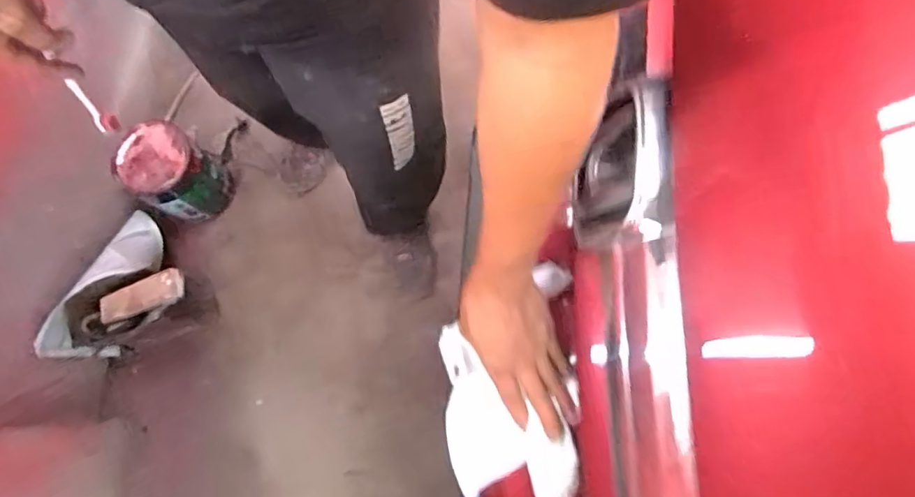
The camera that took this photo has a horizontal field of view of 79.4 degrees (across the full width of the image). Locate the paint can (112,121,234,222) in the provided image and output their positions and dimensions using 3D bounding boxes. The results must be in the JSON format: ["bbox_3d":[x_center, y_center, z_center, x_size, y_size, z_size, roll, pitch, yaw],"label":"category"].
[{"bbox_3d":[-0.594,-0.150,1.177,0.185,0.168,0.162,26,77,8],"label":"paint can"}]

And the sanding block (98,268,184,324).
[{"bbox_3d":[-0.553,0.084,0.953,0.163,0.034,0.049,-23,75,9],"label":"sanding block"}]

